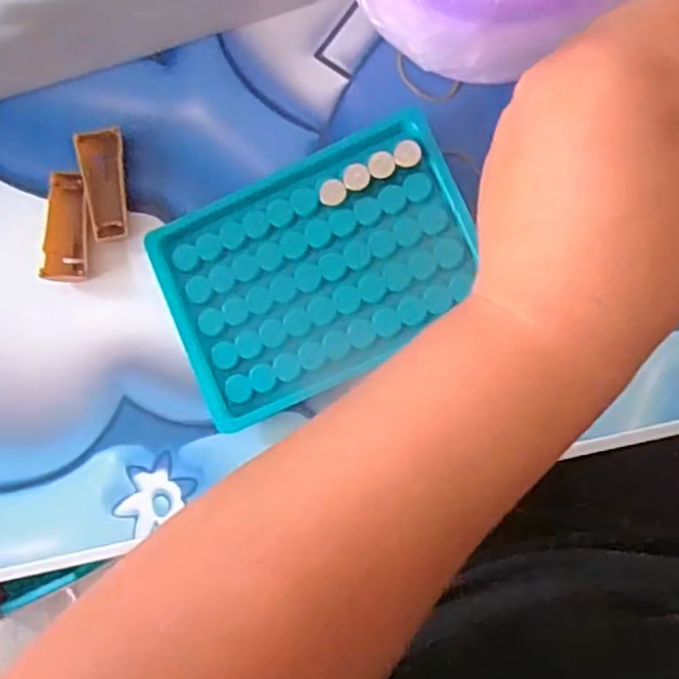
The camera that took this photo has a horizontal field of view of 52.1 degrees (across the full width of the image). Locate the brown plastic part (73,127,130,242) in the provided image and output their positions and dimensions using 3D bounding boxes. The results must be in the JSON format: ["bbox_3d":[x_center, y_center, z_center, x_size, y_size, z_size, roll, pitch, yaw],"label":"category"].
[{"bbox_3d":[-0.106,-0.070,0.316,0.020,0.009,0.049,-9,89,-3],"label":"brown plastic part"}]

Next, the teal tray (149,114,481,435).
[{"bbox_3d":[-0.009,-0.031,0.296,0.129,0.014,0.096,-25,82,5],"label":"teal tray"}]

